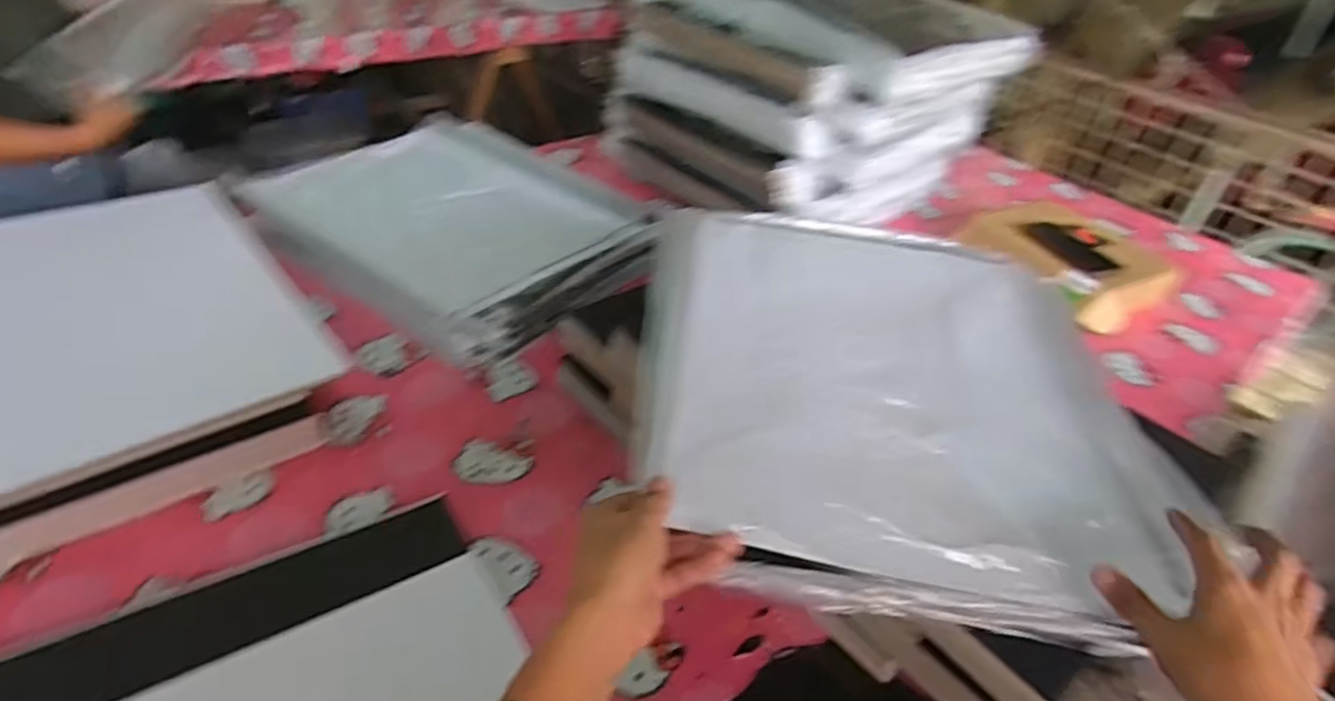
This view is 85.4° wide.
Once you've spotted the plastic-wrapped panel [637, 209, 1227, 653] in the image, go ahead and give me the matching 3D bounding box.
[{"bbox_3d":[0.212,0.008,0.725,0.440,0.063,0.545,6,37,2],"label":"plastic-wrapped panel"}]

